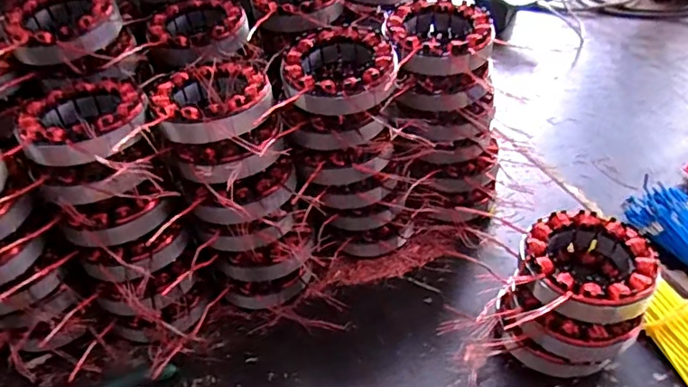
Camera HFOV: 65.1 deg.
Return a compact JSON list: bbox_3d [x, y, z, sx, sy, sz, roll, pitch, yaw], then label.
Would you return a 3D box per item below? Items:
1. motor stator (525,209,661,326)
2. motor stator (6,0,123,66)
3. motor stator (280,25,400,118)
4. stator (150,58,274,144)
[{"bbox_3d":[0.169,0.056,0.382,0.084,0.043,0.087,-1,42,1],"label":"motor stator"},{"bbox_3d":[-0.228,-0.138,0.441,0.085,0.033,0.092,-26,47,-24],"label":"motor stator"},{"bbox_3d":[-0.003,-0.093,0.416,0.085,0.034,0.089,0,42,3],"label":"motor stator"},{"bbox_3d":[-0.095,-0.067,0.394,0.083,0.026,0.083,-17,44,-16],"label":"stator"}]

